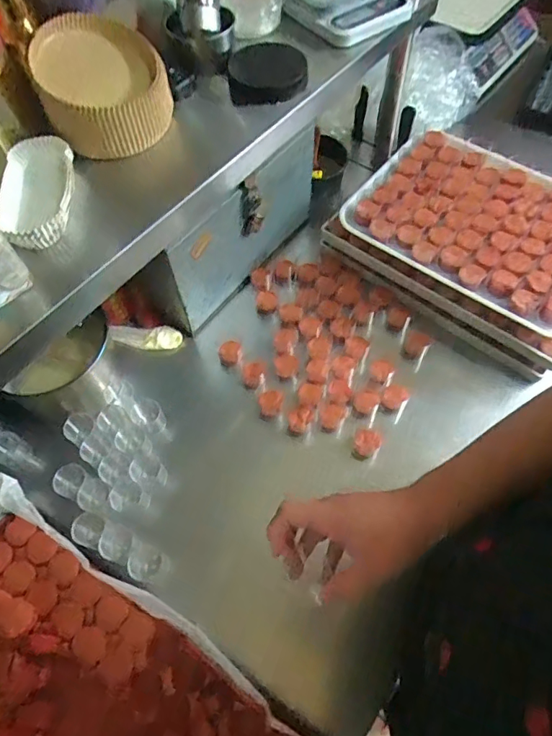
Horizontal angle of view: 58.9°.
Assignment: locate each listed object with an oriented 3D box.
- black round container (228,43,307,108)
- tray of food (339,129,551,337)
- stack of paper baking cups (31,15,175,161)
[{"bbox_3d":[-0.014,-0.412,0.683,0.106,0.039,0.103,0,61,1],"label":"black round container"},{"bbox_3d":[0.360,-0.249,0.817,0.410,0.034,0.307,35,67,18],"label":"tray of food"},{"bbox_3d":[-0.209,-0.346,0.599,0.150,0.092,0.135,-15,62,-7],"label":"stack of paper baking cups"}]

